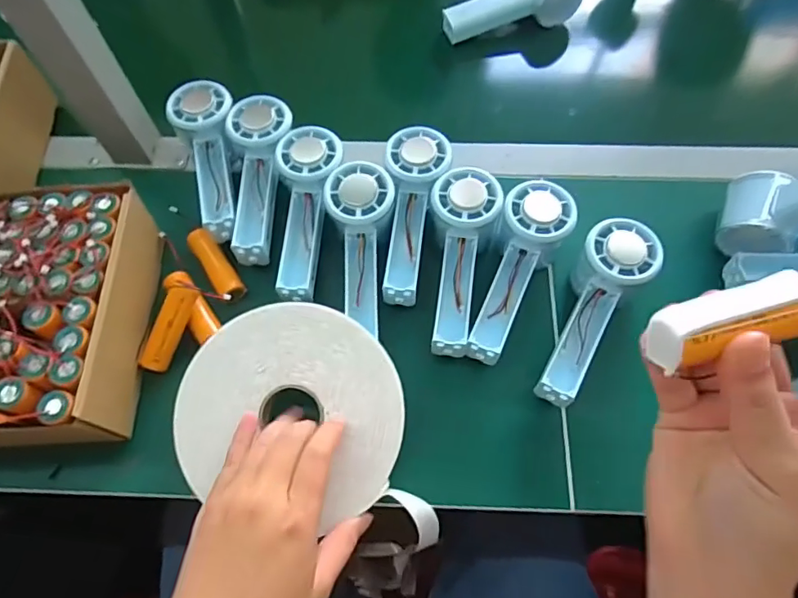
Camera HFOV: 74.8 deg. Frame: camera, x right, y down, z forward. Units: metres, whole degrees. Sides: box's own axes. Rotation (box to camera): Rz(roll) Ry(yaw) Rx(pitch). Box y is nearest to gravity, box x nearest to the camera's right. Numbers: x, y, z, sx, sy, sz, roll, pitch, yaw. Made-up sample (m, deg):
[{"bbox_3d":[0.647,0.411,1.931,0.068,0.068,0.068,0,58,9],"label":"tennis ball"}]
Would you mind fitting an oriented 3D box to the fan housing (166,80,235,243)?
[{"bbox_3d":[-0.170,-0.124,0.473,0.056,0.046,0.155,-12,79,-4],"label":"fan housing"}]

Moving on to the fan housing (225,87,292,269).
[{"bbox_3d":[-0.124,-0.107,0.457,0.050,0.036,0.156,0,80,1],"label":"fan housing"}]

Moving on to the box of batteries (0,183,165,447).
[{"bbox_3d":[-0.300,0.012,0.394,0.200,0.072,0.192,-4,65,-1],"label":"box of batteries"}]

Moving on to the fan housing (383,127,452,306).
[{"bbox_3d":[0.009,-0.072,0.451,0.056,0.043,0.159,7,77,3],"label":"fan housing"}]

